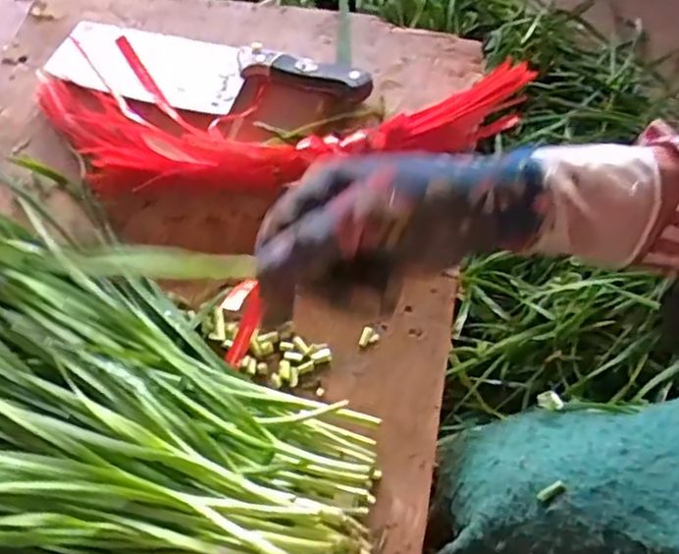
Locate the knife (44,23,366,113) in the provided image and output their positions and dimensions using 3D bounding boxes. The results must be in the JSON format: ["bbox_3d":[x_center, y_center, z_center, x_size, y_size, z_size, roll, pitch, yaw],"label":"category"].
[{"bbox_3d":[-0.124,-0.177,0.583,0.292,0.022,0.080,15,65,13],"label":"knife"}]

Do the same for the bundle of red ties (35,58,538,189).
[{"bbox_3d":[-0.053,-0.132,0.531,0.408,0.062,0.141,-3,62,4],"label":"bundle of red ties"}]

